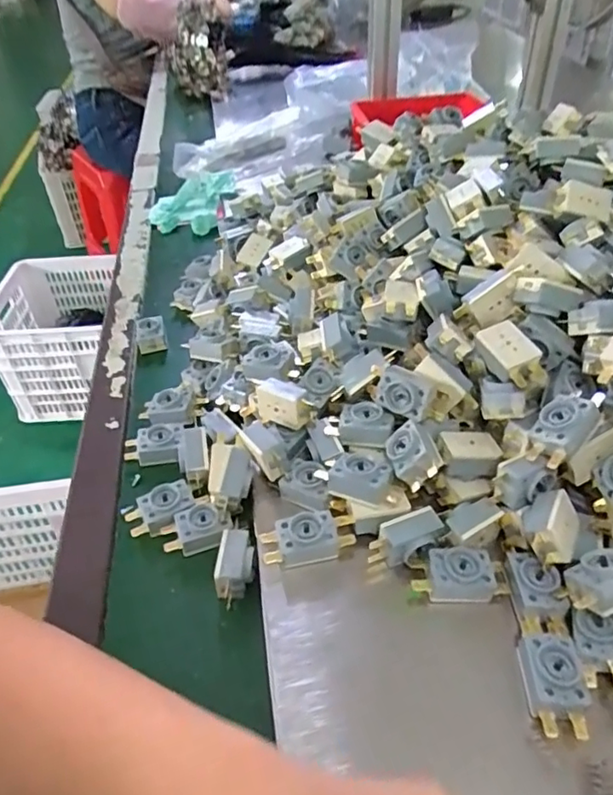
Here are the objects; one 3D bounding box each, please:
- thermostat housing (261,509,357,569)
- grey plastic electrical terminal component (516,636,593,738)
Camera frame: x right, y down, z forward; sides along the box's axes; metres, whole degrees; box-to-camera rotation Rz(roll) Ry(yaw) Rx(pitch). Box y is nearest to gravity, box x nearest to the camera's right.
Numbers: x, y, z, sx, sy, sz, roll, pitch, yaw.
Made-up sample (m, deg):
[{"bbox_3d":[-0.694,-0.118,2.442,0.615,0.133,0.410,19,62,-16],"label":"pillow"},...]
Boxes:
[{"bbox_3d":[0.001,0.091,0.367,0.059,0.022,0.026,-13,43,-10],"label":"thermostat housing"},{"bbox_3d":[0.128,0.152,0.299,0.031,0.022,0.045,-2,42,2],"label":"grey plastic electrical terminal component"}]

